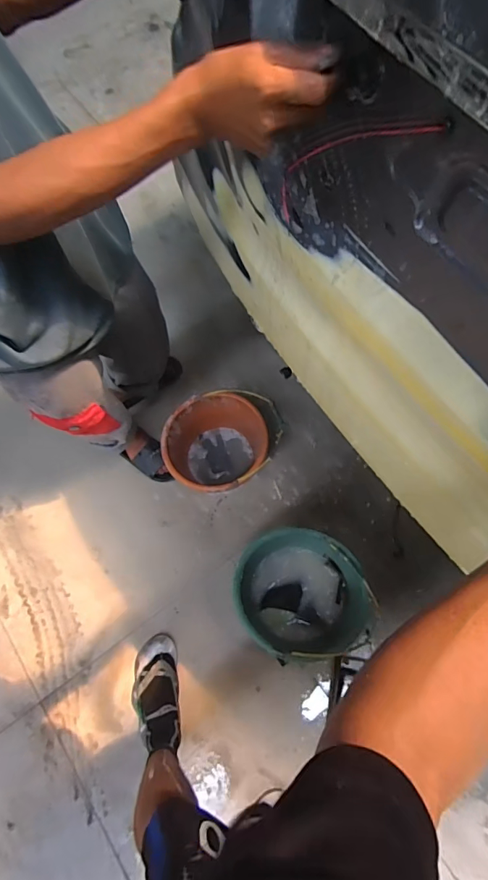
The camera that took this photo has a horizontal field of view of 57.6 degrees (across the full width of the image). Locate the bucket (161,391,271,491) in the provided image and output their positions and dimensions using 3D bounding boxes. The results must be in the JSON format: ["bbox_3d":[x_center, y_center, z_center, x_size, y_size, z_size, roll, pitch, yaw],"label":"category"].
[{"bbox_3d":[-0.077,0.027,1.269,0.269,0.202,0.266,-1,71,2],"label":"bucket"}]

